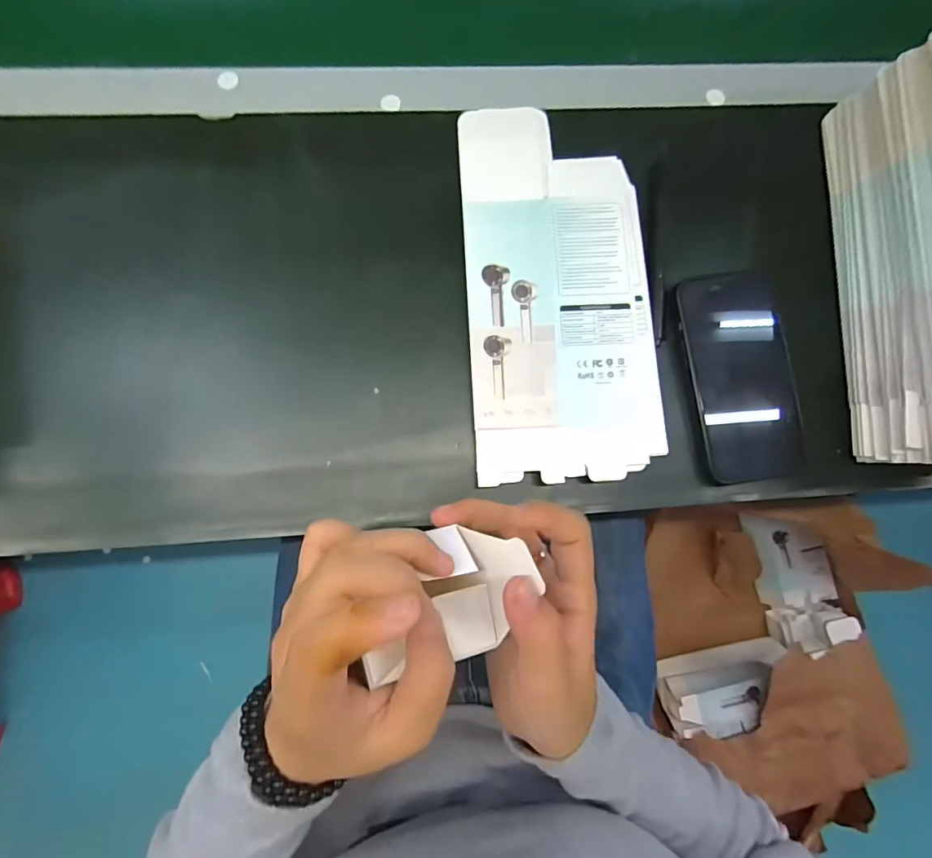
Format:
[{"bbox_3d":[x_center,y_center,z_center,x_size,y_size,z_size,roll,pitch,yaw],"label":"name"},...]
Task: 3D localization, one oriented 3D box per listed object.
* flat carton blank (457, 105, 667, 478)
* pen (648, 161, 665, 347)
[{"bbox_3d":[0.065,-0.098,0.339,0.126,0.005,0.262,-3,83,-2],"label":"flat carton blank"},{"bbox_3d":[0.138,-0.132,0.357,0.013,0.008,0.144,3,80,-4],"label":"pen"}]

